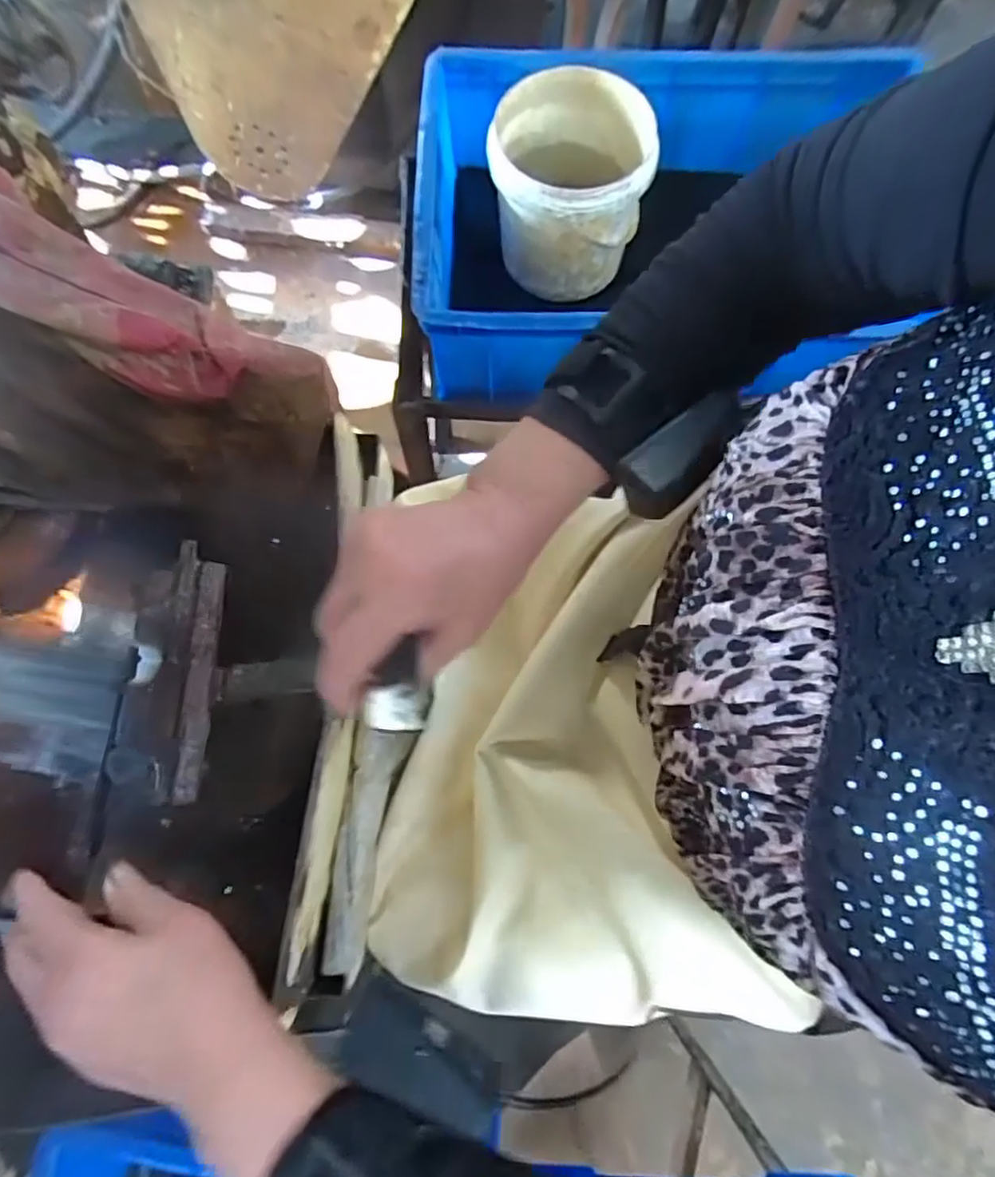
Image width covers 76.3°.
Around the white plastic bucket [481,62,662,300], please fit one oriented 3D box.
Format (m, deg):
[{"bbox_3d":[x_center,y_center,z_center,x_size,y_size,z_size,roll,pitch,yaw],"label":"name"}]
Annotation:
[{"bbox_3d":[0.076,-0.421,0.670,0.164,0.153,0.169,0,75,-1],"label":"white plastic bucket"}]

